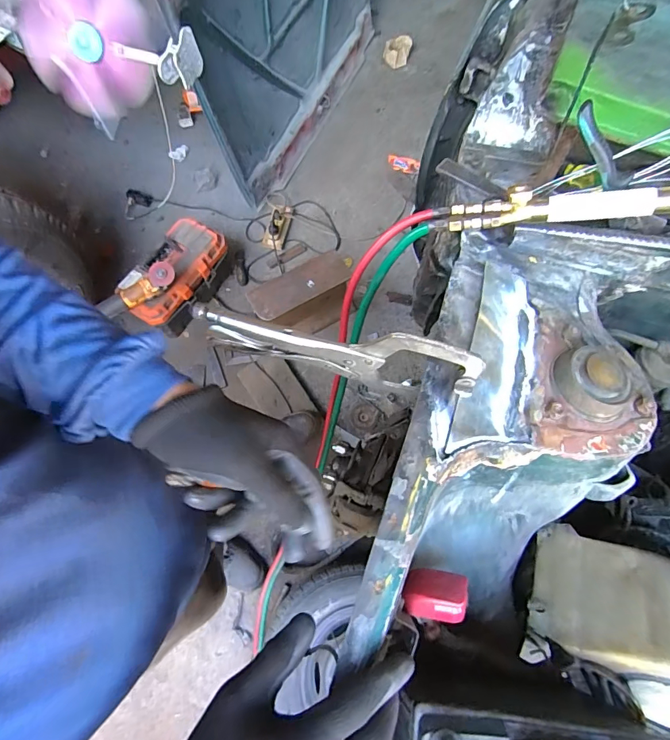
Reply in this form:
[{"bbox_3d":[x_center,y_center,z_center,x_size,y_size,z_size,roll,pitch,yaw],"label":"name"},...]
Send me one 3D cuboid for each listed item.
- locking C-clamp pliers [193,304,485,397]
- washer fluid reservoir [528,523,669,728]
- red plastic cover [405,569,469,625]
[{"bbox_3d":[0.002,-0.015,0.394,0.258,0.109,0.017,13,71,4],"label":"locking C-clamp pliers"},{"bbox_3d":[0.348,0.272,0.415,0.261,0.118,0.134,22,72,7],"label":"washer fluid reservoir"},{"bbox_3d":[0.100,0.225,0.417,0.060,0.032,0.042,7,71,2],"label":"red plastic cover"}]

